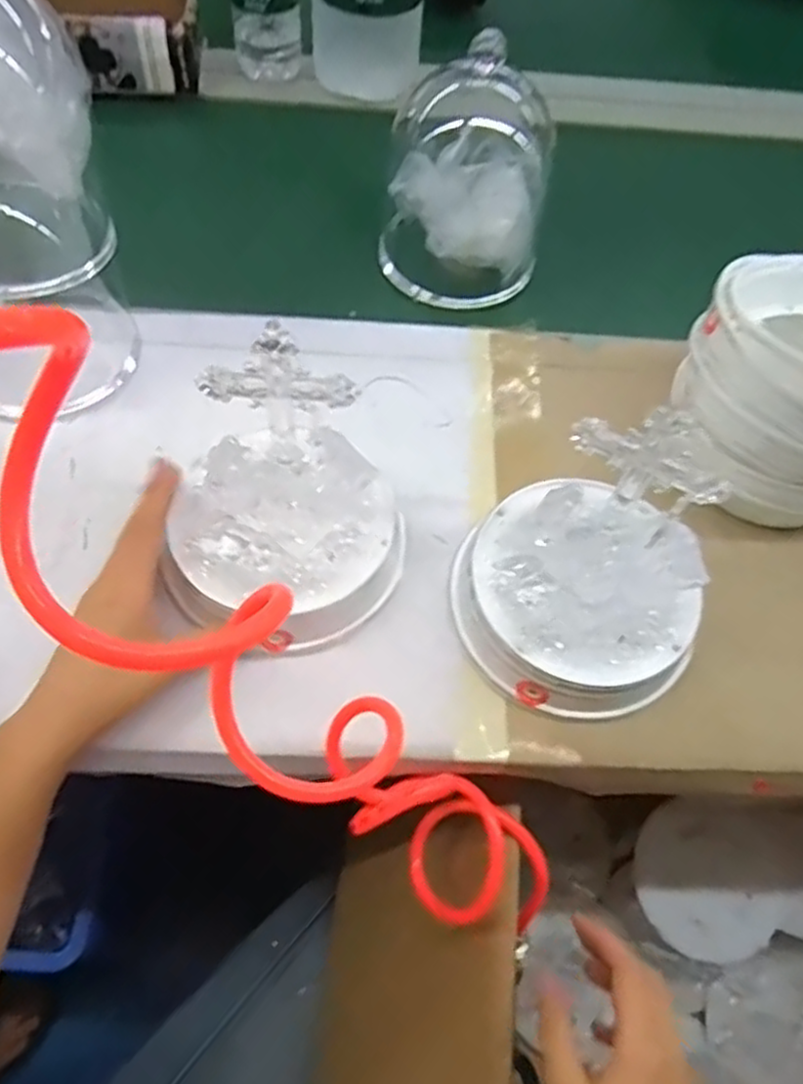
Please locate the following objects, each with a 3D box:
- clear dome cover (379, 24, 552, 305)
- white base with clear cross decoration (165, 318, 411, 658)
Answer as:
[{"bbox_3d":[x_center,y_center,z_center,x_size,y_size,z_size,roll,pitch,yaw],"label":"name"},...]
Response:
[{"bbox_3d":[0.054,-0.288,0.579,0.121,0.191,0.111,10,61,1],"label":"clear dome cover"},{"bbox_3d":[-0.065,-0.021,0.409,0.132,0.135,0.121,2,61,-3],"label":"white base with clear cross decoration"}]

